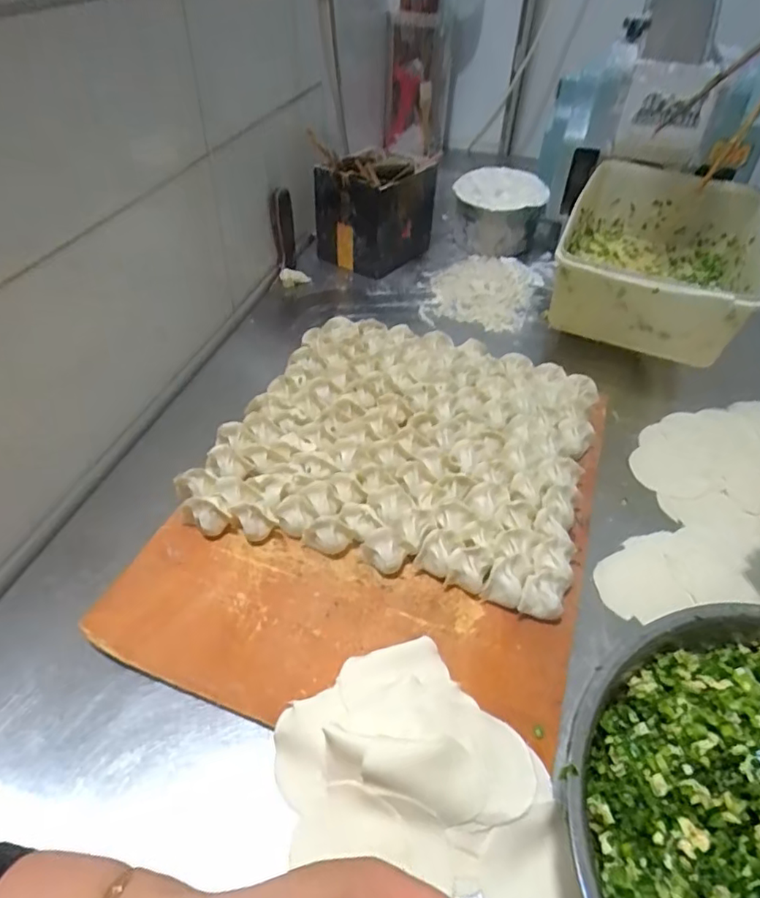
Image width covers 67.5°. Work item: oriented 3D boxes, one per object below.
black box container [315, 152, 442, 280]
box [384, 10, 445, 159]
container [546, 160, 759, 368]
[{"bbox_3d":[-0.005,-0.365,0.857,0.130,0.152,0.144,28,51,25],"label":"black box container"},{"bbox_3d":[0.069,-0.701,1.115,0.122,0.235,0.124,6,45,5],"label":"box"},{"bbox_3d":[0.340,-0.238,0.703,0.209,0.093,0.333,17,47,16],"label":"container"}]

